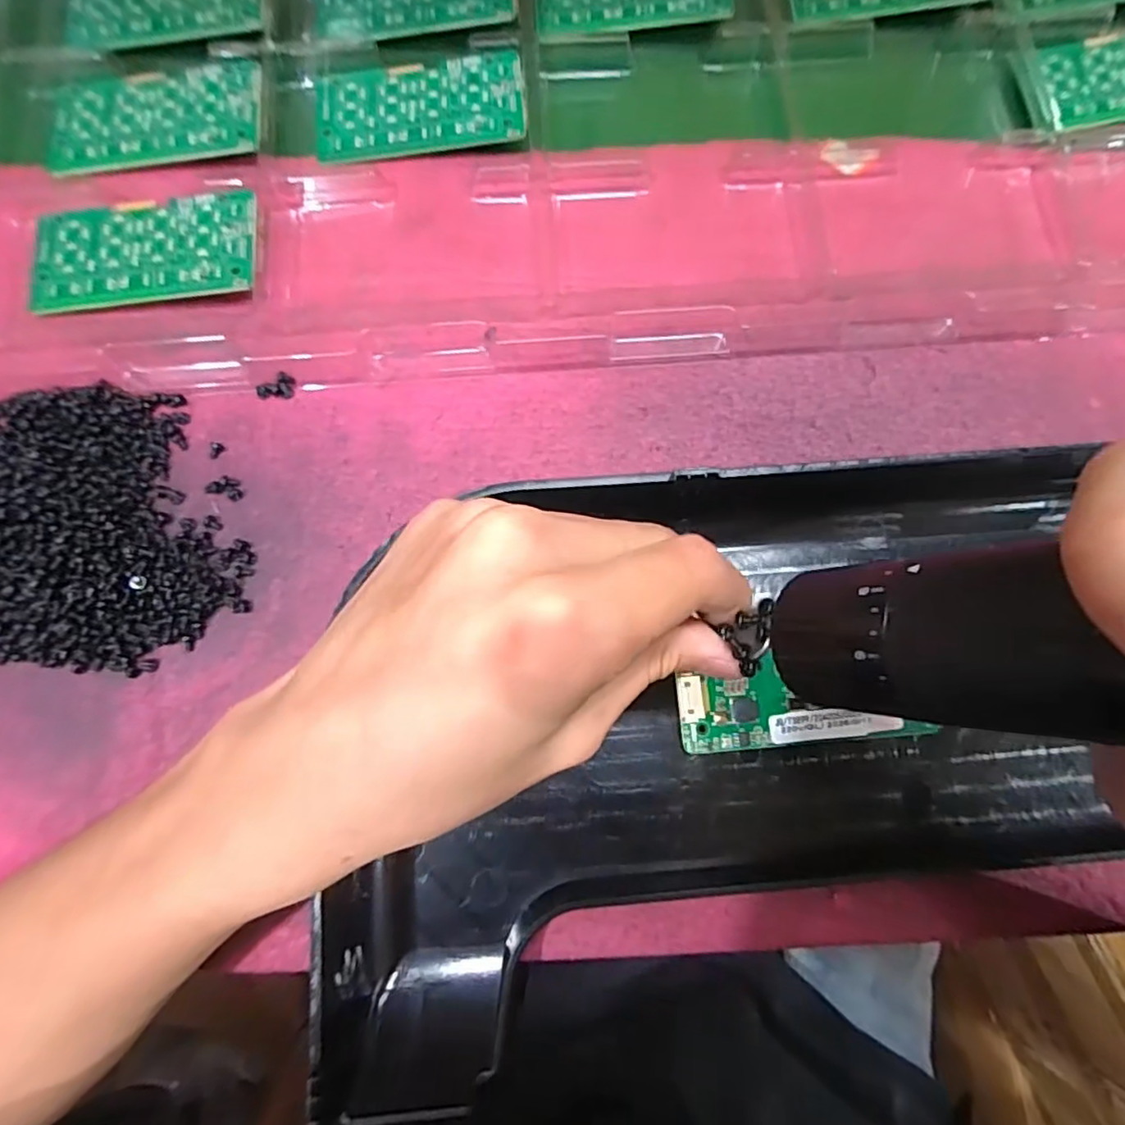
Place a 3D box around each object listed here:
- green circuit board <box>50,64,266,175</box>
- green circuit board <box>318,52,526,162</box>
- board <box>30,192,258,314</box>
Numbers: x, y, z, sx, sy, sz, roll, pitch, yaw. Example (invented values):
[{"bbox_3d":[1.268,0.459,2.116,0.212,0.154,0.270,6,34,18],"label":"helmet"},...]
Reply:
[{"bbox_3d":[-0.180,-0.197,0.274,0.091,0.004,0.046,-5,79,-4],"label":"green circuit board"},{"bbox_3d":[-0.064,-0.208,0.282,0.093,0.006,0.045,-5,79,-4],"label":"green circuit board"},{"bbox_3d":[-0.175,-0.131,0.261,0.092,0.008,0.045,-4,79,-4],"label":"board"}]

